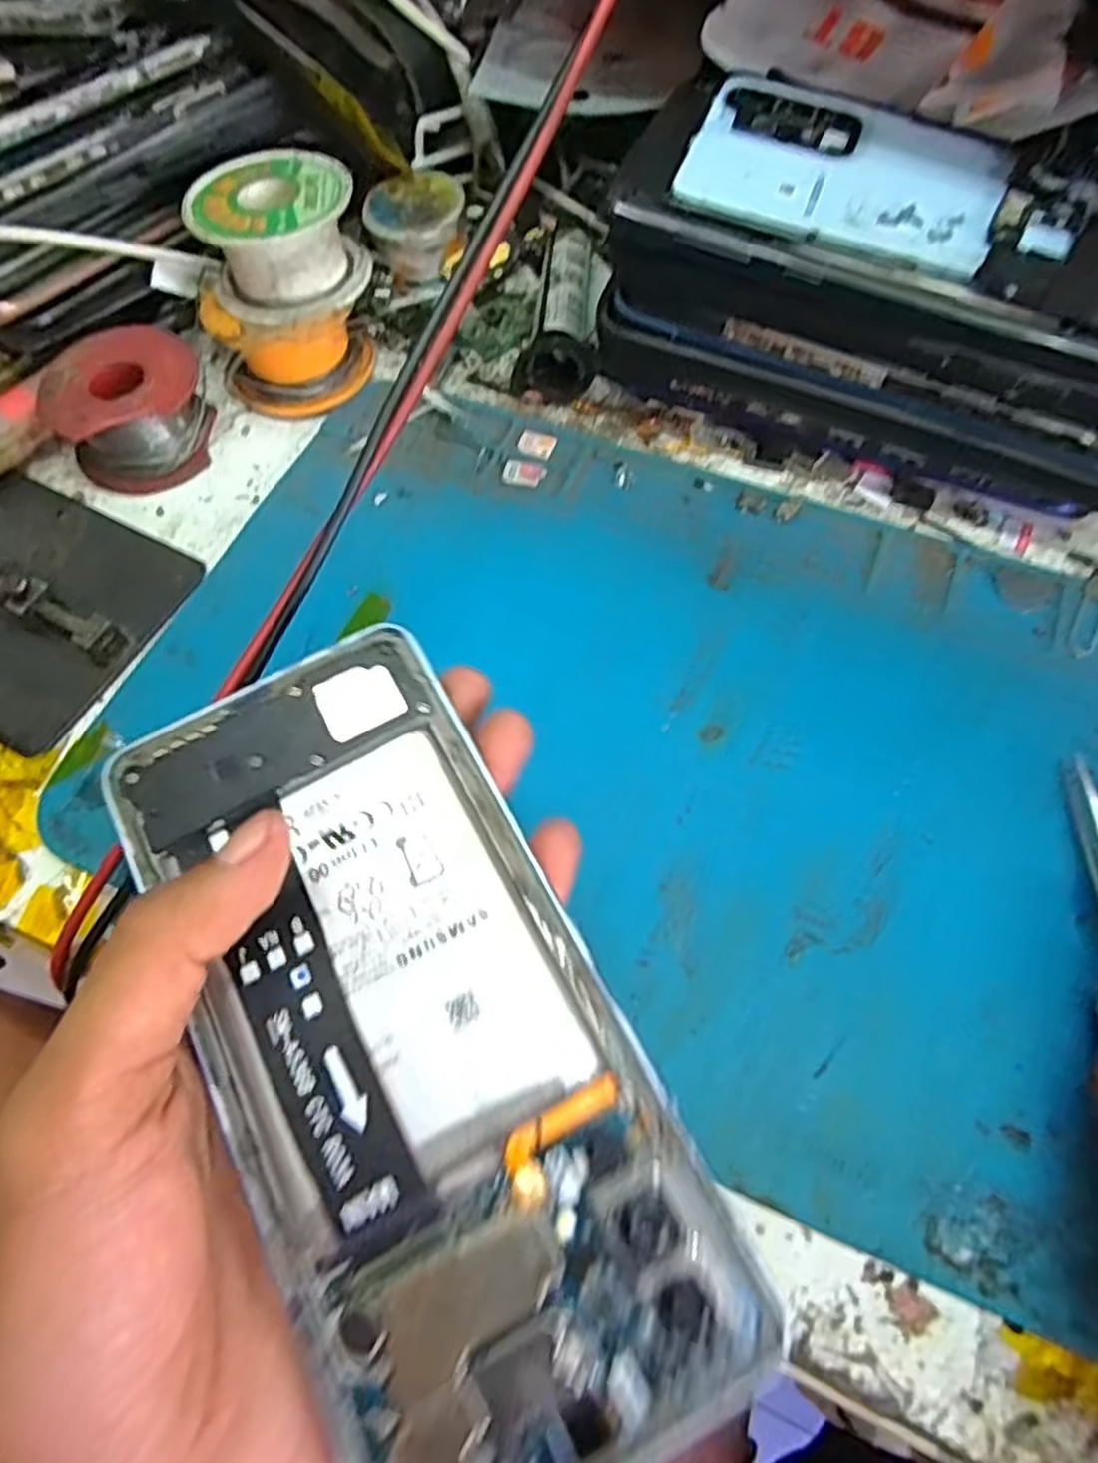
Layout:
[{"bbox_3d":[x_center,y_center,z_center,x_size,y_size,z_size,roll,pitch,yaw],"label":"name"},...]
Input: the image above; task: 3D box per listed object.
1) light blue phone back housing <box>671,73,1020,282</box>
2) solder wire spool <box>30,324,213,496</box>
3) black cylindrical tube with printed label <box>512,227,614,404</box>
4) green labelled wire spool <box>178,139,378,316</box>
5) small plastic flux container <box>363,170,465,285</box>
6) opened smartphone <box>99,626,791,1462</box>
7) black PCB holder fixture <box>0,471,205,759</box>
[{"bbox_3d":[0.084,-0.160,0.226,0.086,0.008,0.070,21,67,12],"label":"light blue phone back housing"},{"bbox_3d":[-0.143,-0.111,0.275,0.050,0.029,0.050,-1,64,2],"label":"solder wire spool"},{"bbox_3d":[0.007,-0.152,0.291,0.027,0.022,0.068,8,65,6],"label":"black cylindrical tube with printed label"},{"bbox_3d":[-0.090,-0.167,0.266,0.050,0.027,0.049,-1,64,2],"label":"green labelled wire spool"},{"bbox_3d":[-0.053,-0.198,0.311,0.035,0.021,0.035,-1,64,2],"label":"small plastic flux container"},{"bbox_3d":[-0.026,0.054,0.149,0.074,0.006,0.155,-26,70,-10],"label":"opened smartphone"},{"bbox_3d":[-0.178,-0.049,0.253,0.116,0.014,0.078,26,68,14],"label":"black PCB holder fixture"}]

